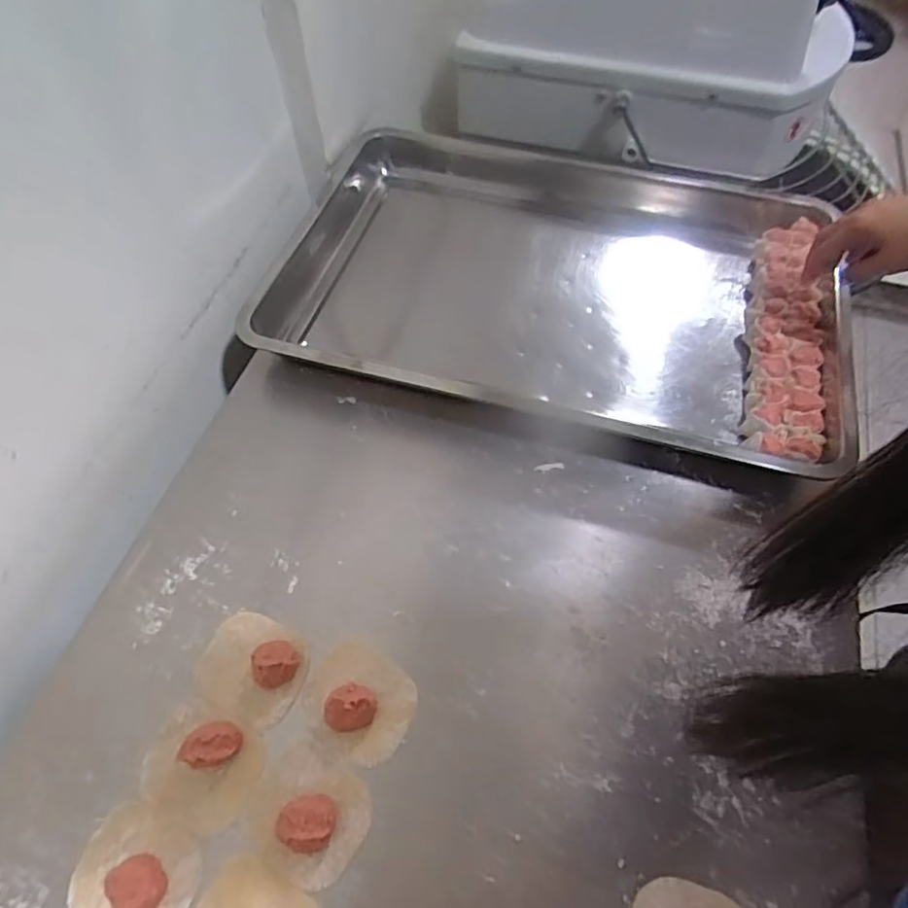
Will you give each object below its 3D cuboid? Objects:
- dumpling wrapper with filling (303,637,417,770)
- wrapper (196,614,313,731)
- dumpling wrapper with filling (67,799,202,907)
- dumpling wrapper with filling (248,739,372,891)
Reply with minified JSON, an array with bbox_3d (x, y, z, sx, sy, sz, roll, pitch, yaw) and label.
[{"bbox_3d":[-0.075,0.183,0.462,0.087,0.024,0.072,30,63,18],"label":"dumpling wrapper with filling"},{"bbox_3d":[-0.161,0.164,0.479,0.085,0.025,0.075,22,60,14],"label":"wrapper"},{"bbox_3d":[-0.215,0.283,0.408,0.083,0.016,0.072,20,60,13],"label":"dumpling wrapper with filling"},{"bbox_3d":[-0.103,0.248,0.426,0.082,0.016,0.075,0,57,1],"label":"dumpling wrapper with filling"}]

